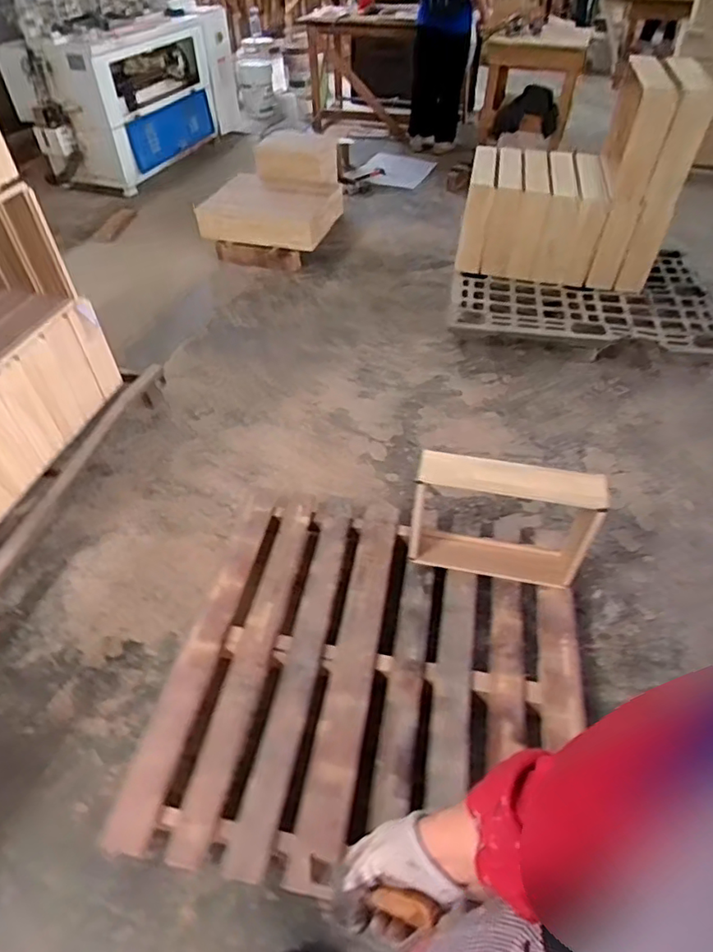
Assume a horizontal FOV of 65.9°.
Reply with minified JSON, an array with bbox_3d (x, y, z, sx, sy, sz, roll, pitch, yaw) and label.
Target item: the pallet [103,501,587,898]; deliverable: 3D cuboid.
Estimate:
[{"bbox_3d":[0.049,0.469,1.426,1.017,0.119,0.990,6,47,5],"label":"pallet"}]

